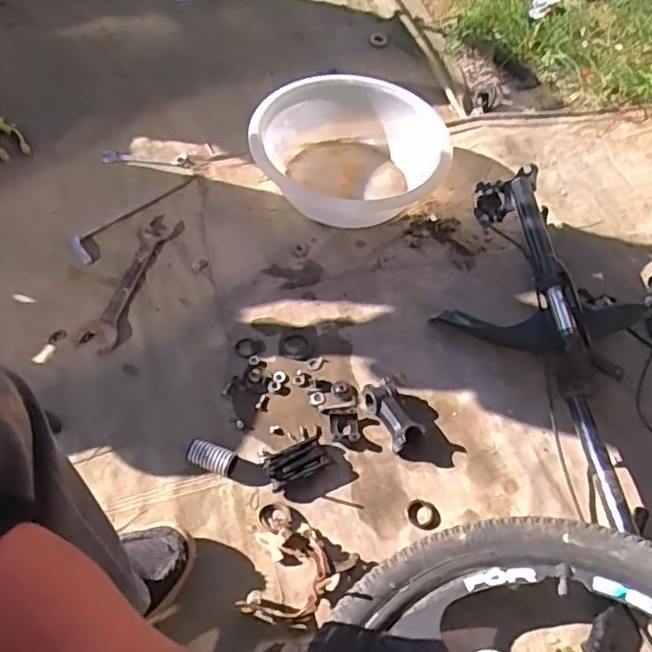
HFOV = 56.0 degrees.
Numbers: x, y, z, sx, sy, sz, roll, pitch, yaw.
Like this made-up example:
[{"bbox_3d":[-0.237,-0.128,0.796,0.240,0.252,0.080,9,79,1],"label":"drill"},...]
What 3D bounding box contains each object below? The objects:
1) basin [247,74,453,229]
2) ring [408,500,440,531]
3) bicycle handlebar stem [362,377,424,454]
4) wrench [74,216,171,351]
[{"bbox_3d":[0.047,-0.318,1.100,0.334,0.119,0.284,16,55,5],"label":"basin"},{"bbox_3d":[0.125,0.242,0.784,0.043,0.004,0.035,22,55,10],"label":"ring"},{"bbox_3d":[0.091,0.120,0.846,0.047,0.040,0.100,-20,59,-19],"label":"bicycle handlebar stem"},{"bbox_3d":[-0.314,-0.075,0.964,0.057,0.007,0.258,13,54,3],"label":"wrench"}]

